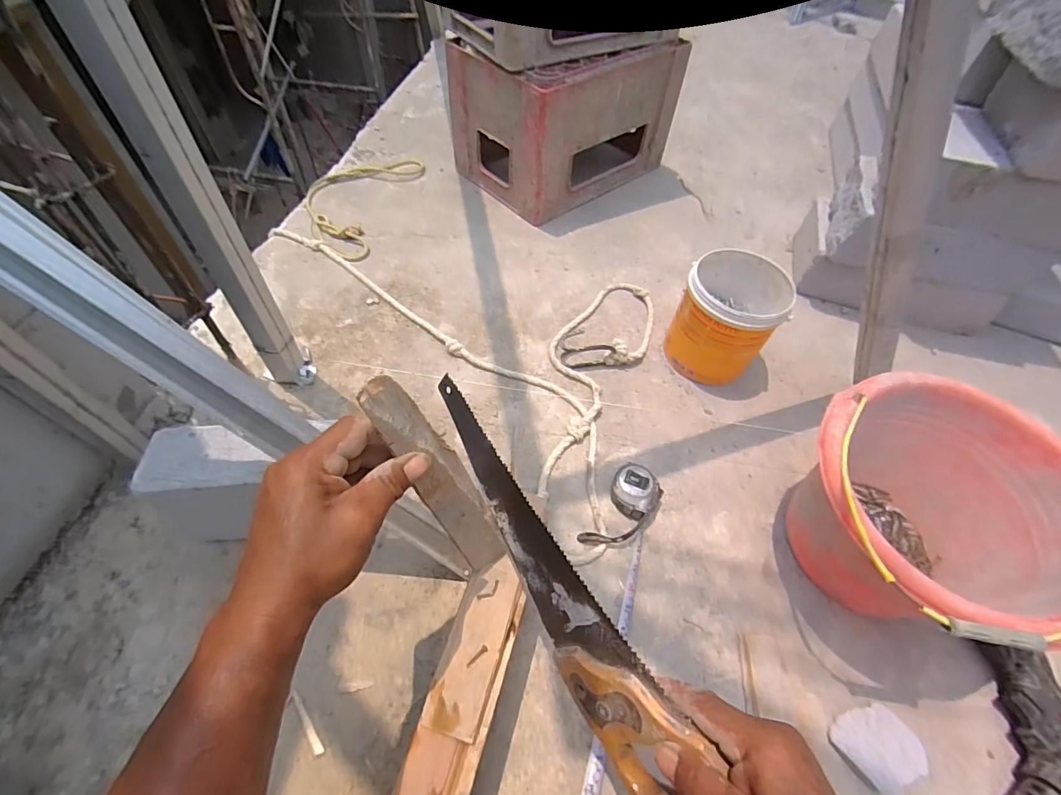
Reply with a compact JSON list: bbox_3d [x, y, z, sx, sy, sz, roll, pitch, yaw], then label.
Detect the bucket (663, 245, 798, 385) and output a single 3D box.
[{"bbox_3d":[0.316,-0.125,0.763,0.150,0.160,0.163,2,53,-3],"label":"bucket"}]

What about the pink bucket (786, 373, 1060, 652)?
[{"bbox_3d":[0.435,0.148,0.542,0.288,0.211,0.270,2,53,-3],"label":"pink bucket"}]

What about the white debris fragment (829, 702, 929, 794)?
[{"bbox_3d":[0.369,0.373,0.494,0.080,0.020,0.070,-15,56,-15],"label":"white debris fragment"}]

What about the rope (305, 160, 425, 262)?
[{"bbox_3d":[-0.402,-0.451,1.045,0.226,0.016,0.409,11,53,4],"label":"rope"}]

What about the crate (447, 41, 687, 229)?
[{"bbox_3d":[0.080,-0.650,1.065,0.427,0.271,0.304,-34,62,-25],"label":"crate"}]

